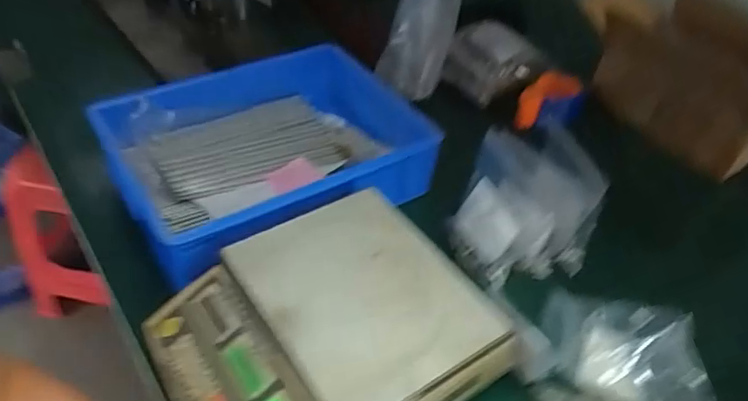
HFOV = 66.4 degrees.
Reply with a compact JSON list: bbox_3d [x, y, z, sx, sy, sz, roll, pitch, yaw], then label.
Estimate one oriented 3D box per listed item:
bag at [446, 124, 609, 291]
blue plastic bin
[{"bbox_3d":[0.200,0.013,0.782,0.158,0.163,0.144,-13,48,-20],"label":"bag"},{"bbox_3d":[-0.146,-0.079,0.833,0.428,0.108,0.315,-22,51,-27],"label":"blue plastic bin"}]

